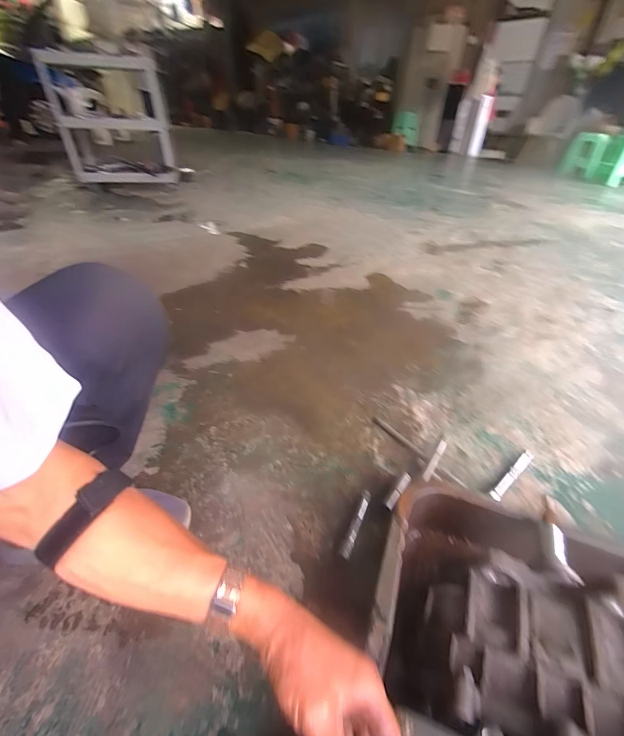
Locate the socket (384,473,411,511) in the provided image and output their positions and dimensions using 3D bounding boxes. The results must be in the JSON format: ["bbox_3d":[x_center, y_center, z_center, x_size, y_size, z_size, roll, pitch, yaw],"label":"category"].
[{"bbox_3d":[0.152,0.217,0.592,0.016,0.013,0.089,24,43,27],"label":"socket"}]

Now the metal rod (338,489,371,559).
[{"bbox_3d":[0.073,0.250,0.547,0.019,0.012,0.122,18,40,20],"label":"metal rod"}]

